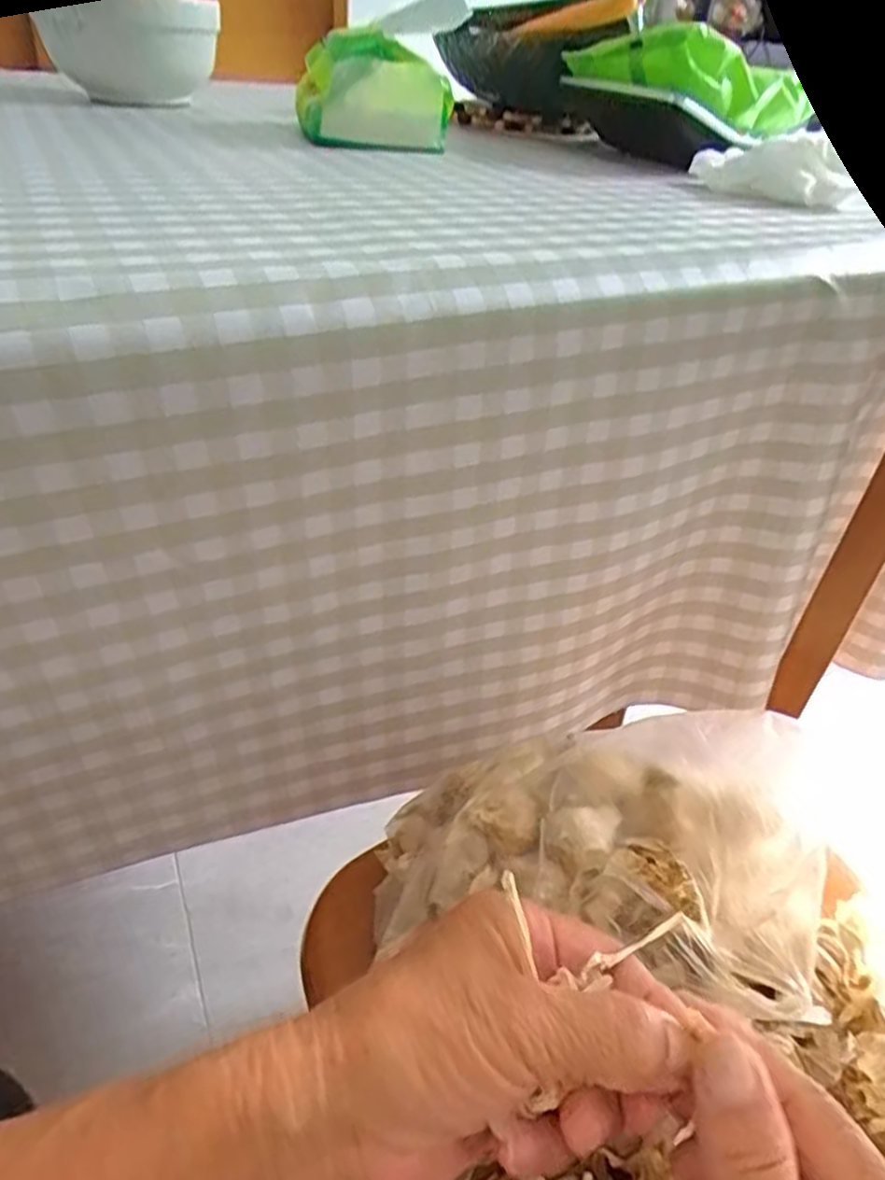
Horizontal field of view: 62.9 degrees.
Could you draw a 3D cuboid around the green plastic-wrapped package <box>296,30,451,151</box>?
[{"bbox_3d":[-0.057,-0.391,0.568,0.106,0.065,0.129,-2,38,-11],"label":"green plastic-wrapped package"}]

